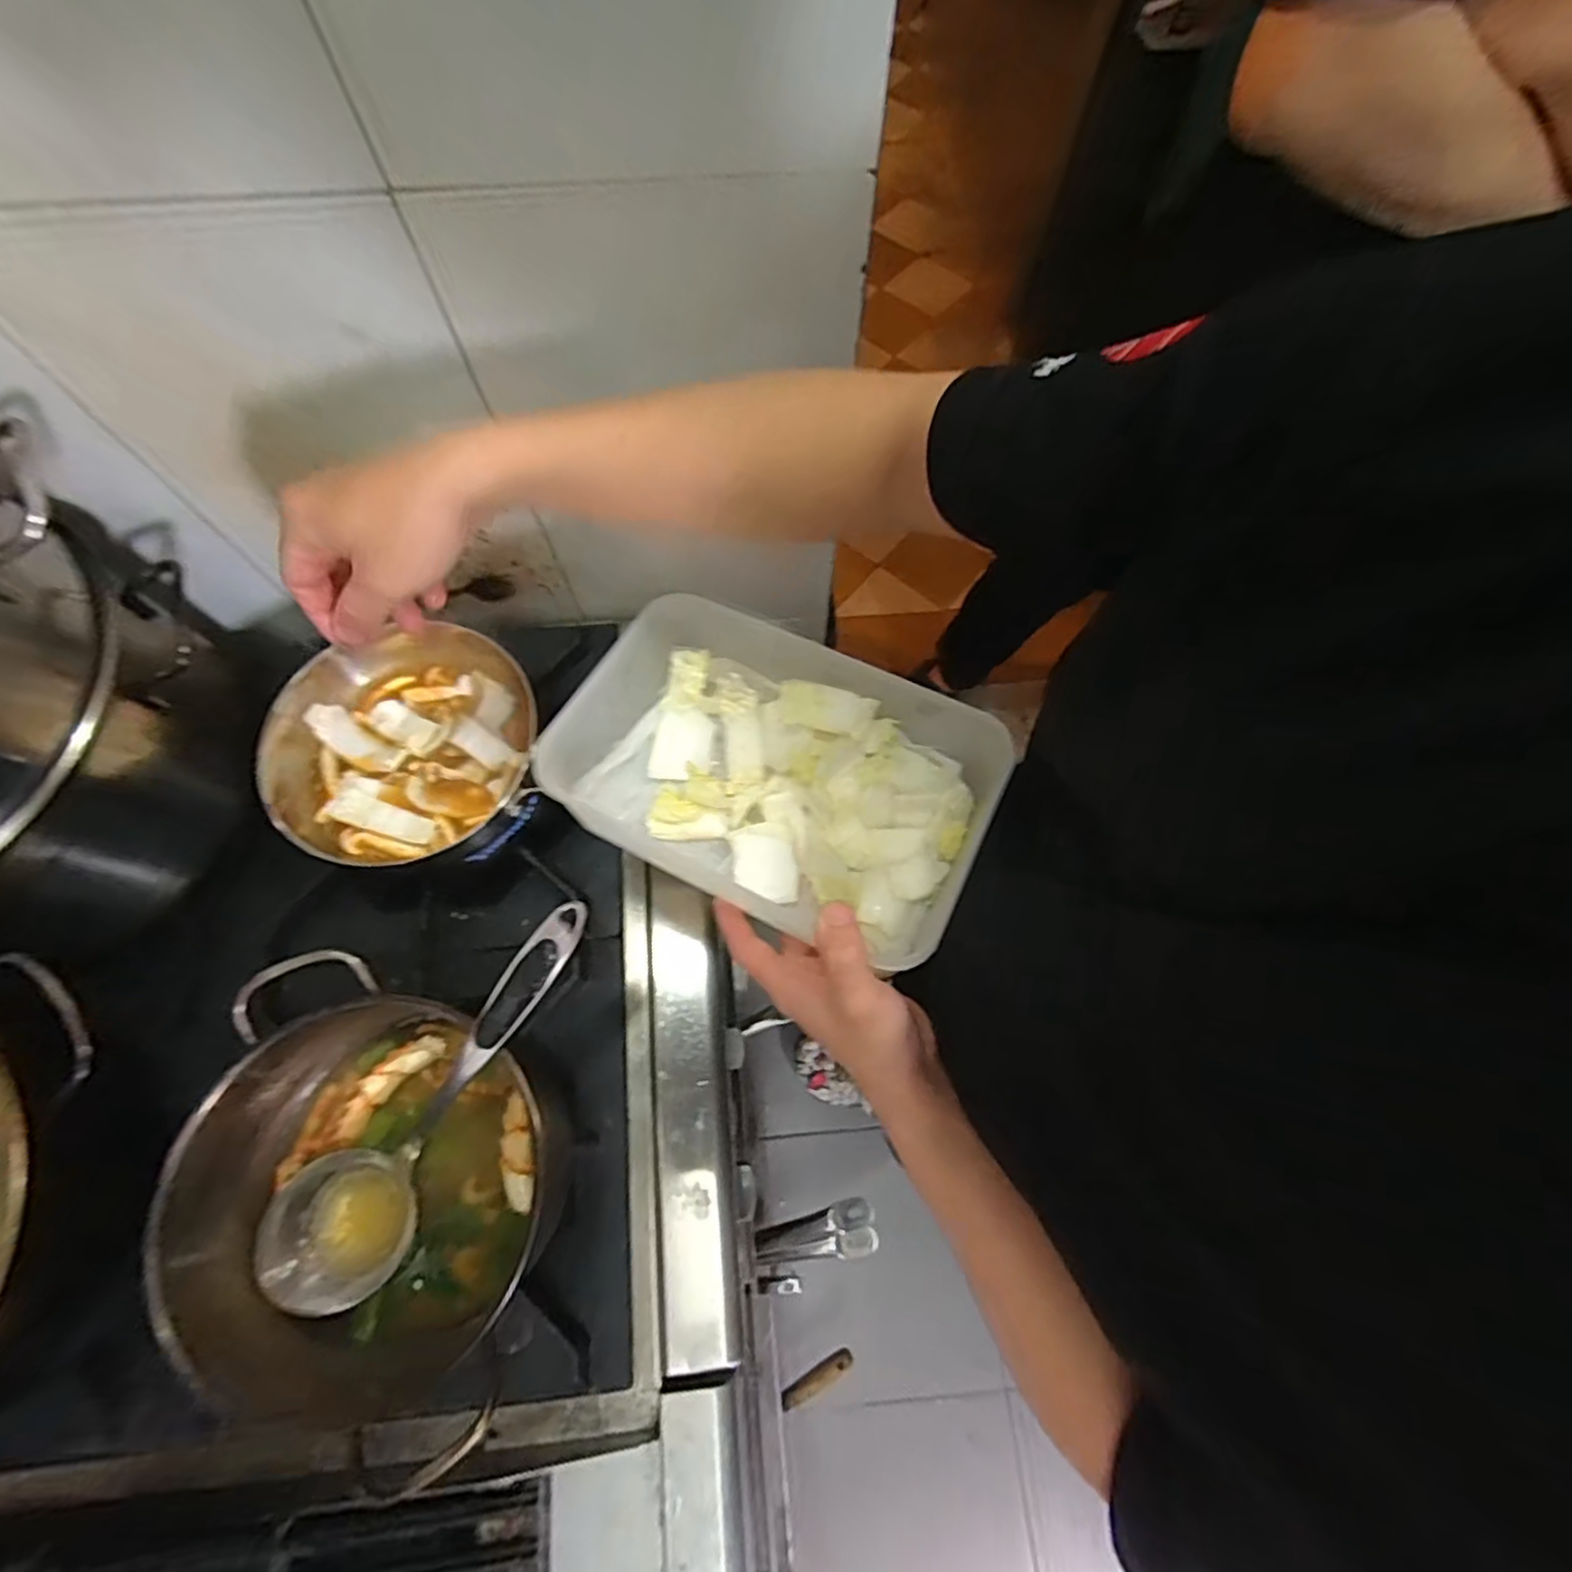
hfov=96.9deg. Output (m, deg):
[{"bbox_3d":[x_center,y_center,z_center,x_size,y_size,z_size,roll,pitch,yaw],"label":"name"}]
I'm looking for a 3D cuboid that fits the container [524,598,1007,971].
[{"bbox_3d":[-0.007,-0.003,0.443,0.257,0.083,0.162,26,71,8],"label":"container"}]

